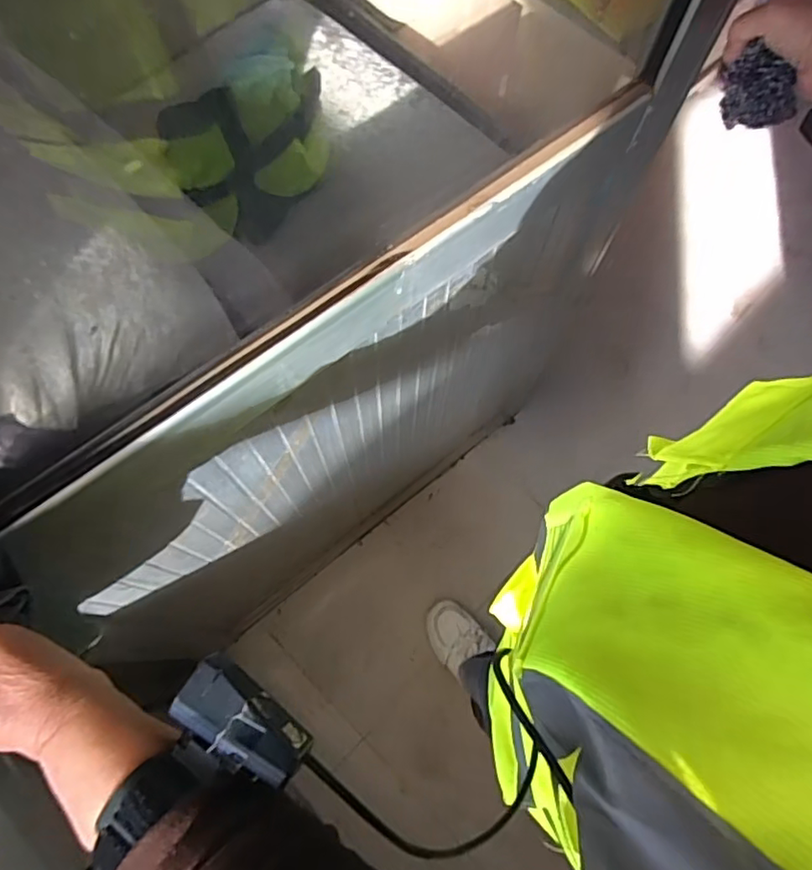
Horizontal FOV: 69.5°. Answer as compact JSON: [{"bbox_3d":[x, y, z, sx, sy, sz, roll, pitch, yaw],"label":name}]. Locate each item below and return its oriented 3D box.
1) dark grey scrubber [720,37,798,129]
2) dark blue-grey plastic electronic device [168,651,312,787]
[{"bbox_3d":[0.293,-0.284,0.483,0.063,0.058,0.025,19,72,6],"label":"dark grey scrubber"},{"bbox_3d":[-0.082,0.142,0.289,0.067,0.018,0.033,39,75,12],"label":"dark blue-grey plastic electronic device"}]

